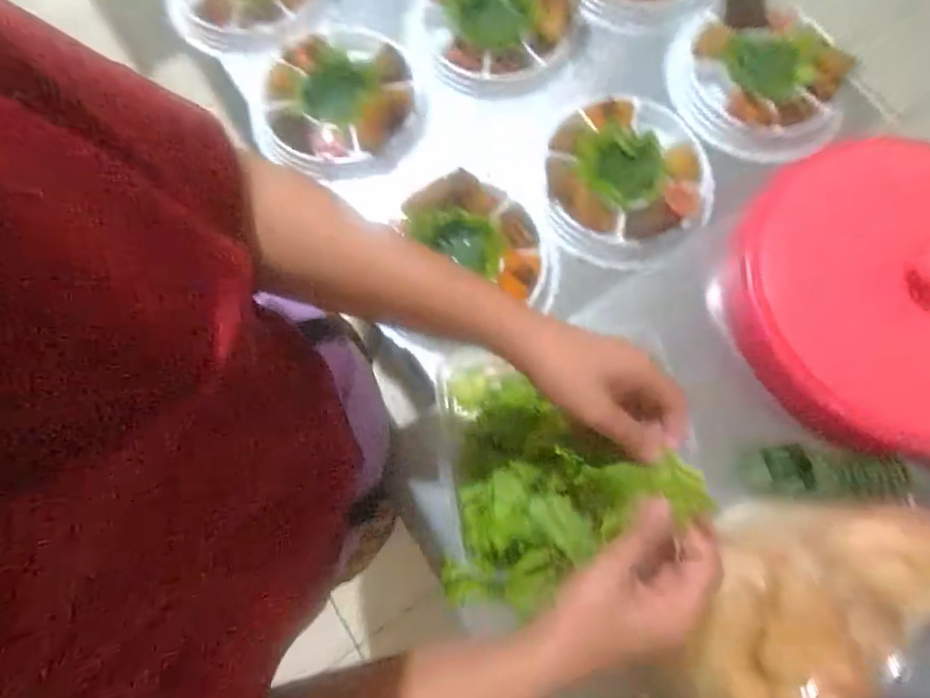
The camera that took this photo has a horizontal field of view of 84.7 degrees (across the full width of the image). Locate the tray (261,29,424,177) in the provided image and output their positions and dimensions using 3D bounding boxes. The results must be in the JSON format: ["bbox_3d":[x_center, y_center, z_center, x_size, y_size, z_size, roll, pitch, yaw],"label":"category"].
[{"bbox_3d":[-0.154,-0.311,0.643,0.199,0.040,0.207,0,76,1],"label":"tray"}]

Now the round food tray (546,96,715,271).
[{"bbox_3d":[0.195,-0.208,0.600,0.188,0.042,0.213,7,76,3],"label":"round food tray"}]

